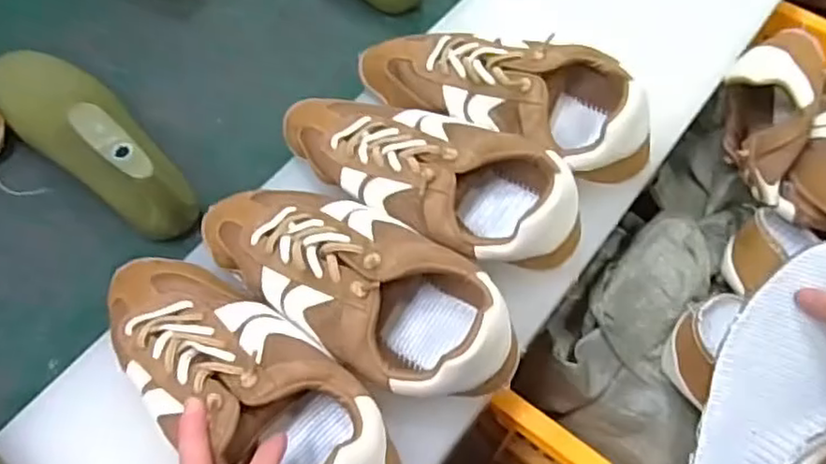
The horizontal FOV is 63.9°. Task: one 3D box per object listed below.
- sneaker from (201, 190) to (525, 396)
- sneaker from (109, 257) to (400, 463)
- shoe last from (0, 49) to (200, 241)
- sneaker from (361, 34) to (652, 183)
[{"bbox_3d":[-0.041,0.029,0.452,0.240,0.069,0.099,34,67,16],"label":"sneaker"},{"bbox_3d":[-0.112,0.096,0.429,0.243,0.072,0.093,34,67,23],"label":"sneaker"},{"bbox_3d":[-0.280,-0.088,0.571,0.088,0.098,0.235,-39,69,-19],"label":"shoe last"},{"bbox_3d":[0.075,-0.116,0.541,0.246,0.078,0.097,29,66,14],"label":"sneaker"}]

